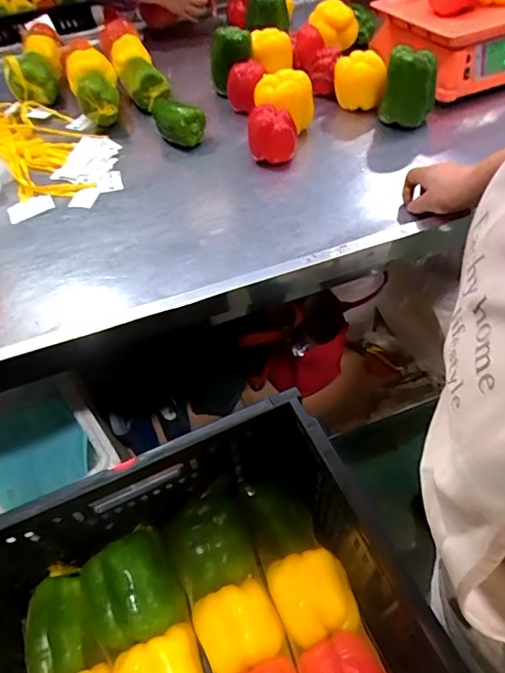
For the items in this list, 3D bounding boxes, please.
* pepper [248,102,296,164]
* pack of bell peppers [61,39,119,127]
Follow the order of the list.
[{"bbox_3d":[0.033,-0.346,0.774,0.080,0.070,0.066,0,51,5],"label":"pepper"},{"bbox_3d":[-0.335,-0.543,0.952,0.099,0.079,0.286,-21,52,-12],"label":"pack of bell peppers"}]

